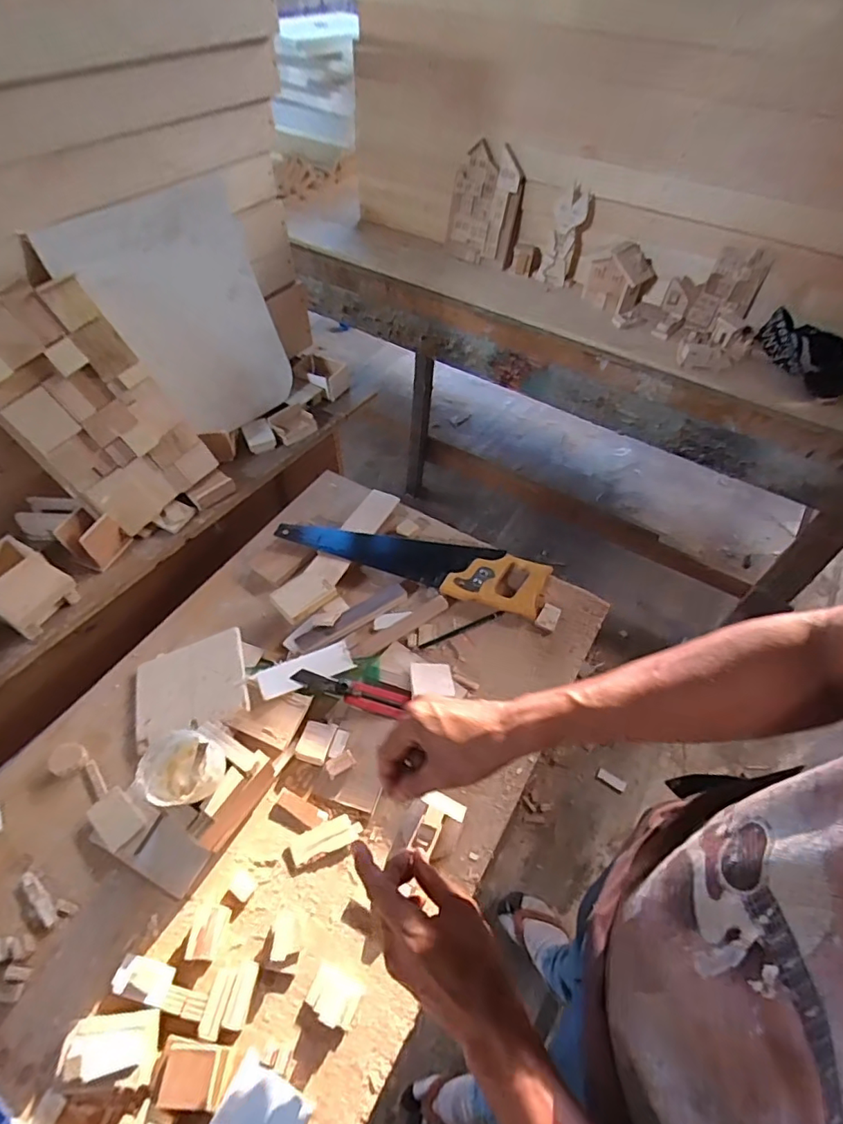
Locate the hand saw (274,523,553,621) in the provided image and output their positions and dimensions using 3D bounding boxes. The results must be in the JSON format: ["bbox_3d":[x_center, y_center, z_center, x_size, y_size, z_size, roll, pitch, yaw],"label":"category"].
[{"bbox_3d":[-0.016,-0.003,0.810,0.410,0.032,0.101,11,53,8],"label":"hand saw"}]

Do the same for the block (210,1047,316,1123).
[{"bbox_3d":[-0.133,0.465,0.444,0.071,0.012,0.052,24,56,17],"label":"block"}]

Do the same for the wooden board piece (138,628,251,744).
[{"bbox_3d":[-0.287,0.153,0.665,0.132,0.004,0.115,-21,57,-4],"label":"wooden board piece"}]

